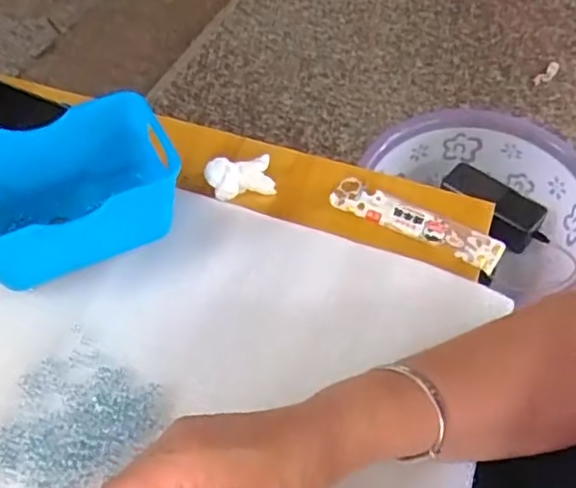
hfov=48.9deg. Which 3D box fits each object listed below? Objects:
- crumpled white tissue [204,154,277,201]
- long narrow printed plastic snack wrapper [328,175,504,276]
[{"bbox_3d":[-0.038,-0.054,0.504,0.052,0.019,0.027,-9,54,-5],"label":"crumpled white tissue"},{"bbox_3d":[0.097,-0.018,0.480,0.132,0.011,0.029,24,58,18],"label":"long narrow printed plastic snack wrapper"}]

